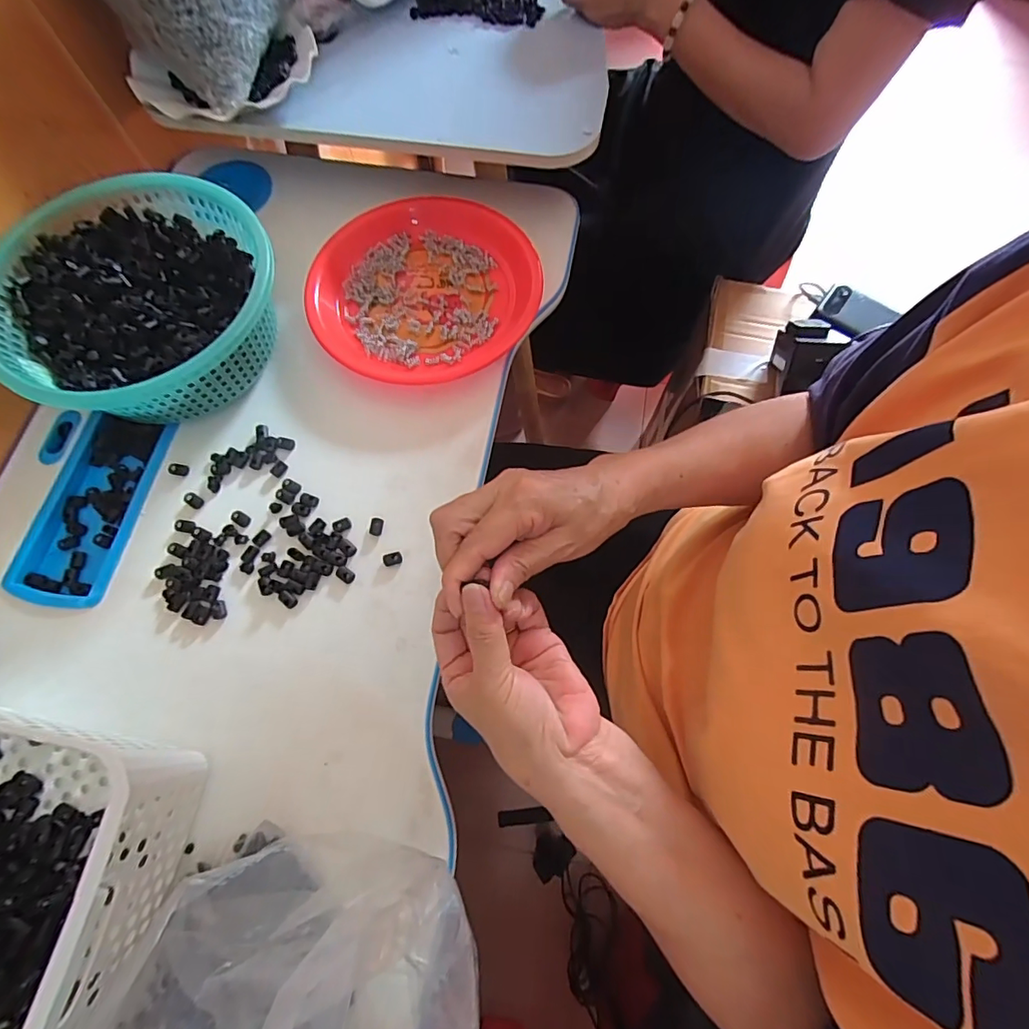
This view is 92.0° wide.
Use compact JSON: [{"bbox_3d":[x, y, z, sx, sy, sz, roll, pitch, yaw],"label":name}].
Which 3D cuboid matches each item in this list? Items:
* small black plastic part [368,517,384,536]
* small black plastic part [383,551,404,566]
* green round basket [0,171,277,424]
[{"bbox_3d":[-0.119,0.010,0.429,0.011,0.004,0.015,8,71,3],"label":"small black plastic part"},{"bbox_3d":[-0.103,0.037,0.418,0.016,0.004,0.011,-16,72,-5],"label":"small black plastic part"},{"bbox_3d":[-0.329,-0.187,0.451,0.221,0.079,0.220,0,71,0],"label":"green round basket"}]

